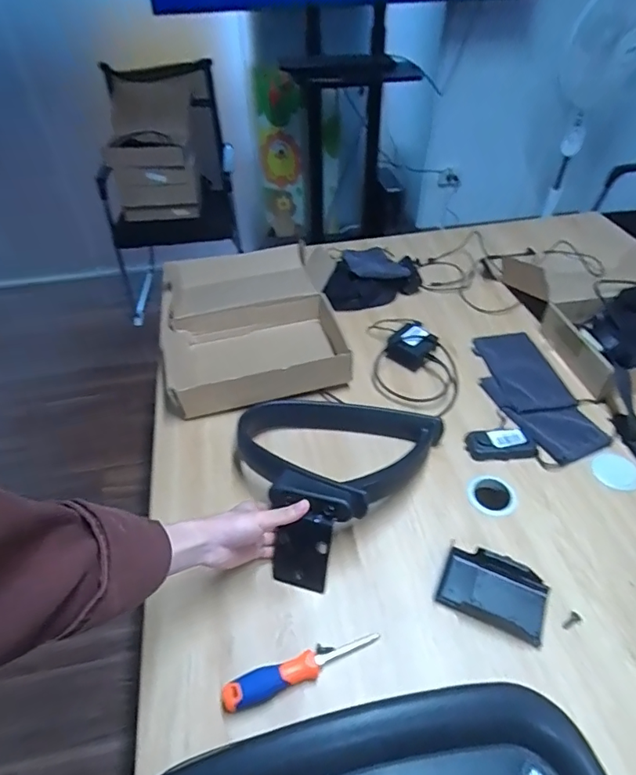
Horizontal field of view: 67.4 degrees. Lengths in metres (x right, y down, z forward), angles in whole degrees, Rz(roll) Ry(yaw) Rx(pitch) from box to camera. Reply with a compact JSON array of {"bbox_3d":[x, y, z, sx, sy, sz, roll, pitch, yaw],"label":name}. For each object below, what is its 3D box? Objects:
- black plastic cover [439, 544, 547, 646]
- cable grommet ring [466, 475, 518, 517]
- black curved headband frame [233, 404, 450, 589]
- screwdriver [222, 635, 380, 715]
[{"bbox_3d":[0.221,0.253,0.594,0.125,0.028,0.081,18,48,19],"label":"black plastic cover"},{"bbox_3d":[0.258,0.160,0.706,0.071,0.006,0.068,-1,45,1],"label":"cable grommet ring"},{"bbox_3d":[-0.003,0.085,0.716,0.270,0.105,0.323,31,53,28],"label":"black curved headband frame"},{"bbox_3d":[-0.017,0.314,0.534,0.181,0.028,0.027,-15,46,-13],"label":"screwdriver"}]

